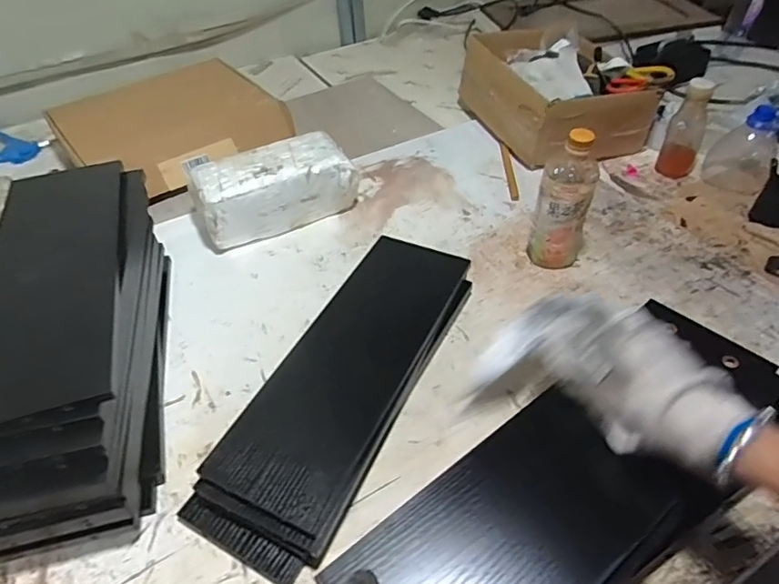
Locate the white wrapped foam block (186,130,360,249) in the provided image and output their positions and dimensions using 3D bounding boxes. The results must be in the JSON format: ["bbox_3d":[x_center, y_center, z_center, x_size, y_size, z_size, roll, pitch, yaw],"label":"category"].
[{"bbox_3d":[-0.177,-0.162,0.835,0.245,0.111,0.112,-19,48,-15],"label":"white wrapped foam block"}]

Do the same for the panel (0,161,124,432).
[{"bbox_3d":[-0.365,-0.025,0.566,0.137,0.015,0.389,-13,48,-13],"label":"panel"}]

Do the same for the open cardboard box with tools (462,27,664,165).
[{"bbox_3d":[0.321,-0.413,1.039,0.274,0.123,0.372,-15,47,-12],"label":"open cardboard box with tools"}]

